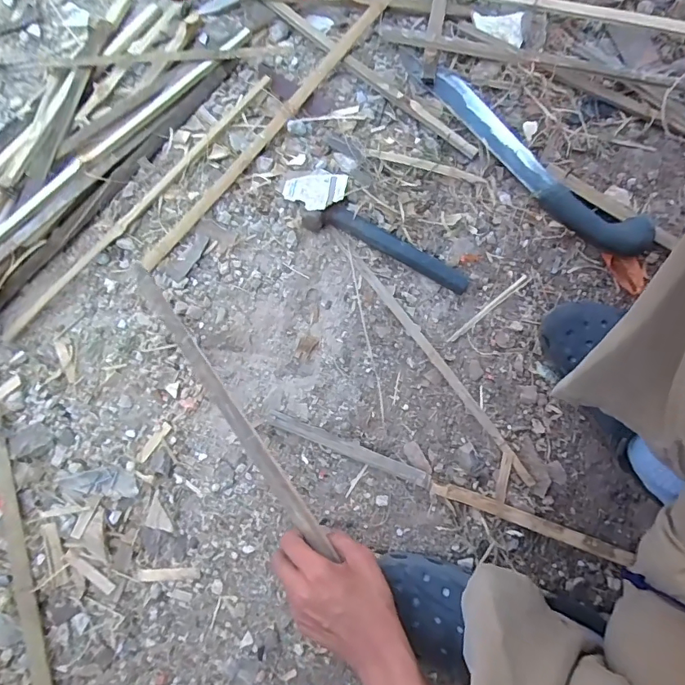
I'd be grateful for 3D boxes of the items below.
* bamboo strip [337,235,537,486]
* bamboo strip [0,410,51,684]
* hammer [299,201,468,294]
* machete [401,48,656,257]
[{"bbox_3d":[0.115,0.014,0.607,0.015,0.013,0.393,-36,81,-5],"label":"bamboo strip"},{"bbox_3d":[-0.377,0.316,0.561,0.024,0.009,0.493,-19,80,-2],"label":"bamboo strip"},{"bbox_3d":[0.061,-0.130,0.623,0.229,0.038,0.053,23,81,5],"label":"hammer"},{"bbox_3d":[0.233,-0.266,0.634,0.069,0.032,0.423,-44,82,-6],"label":"machete"}]

